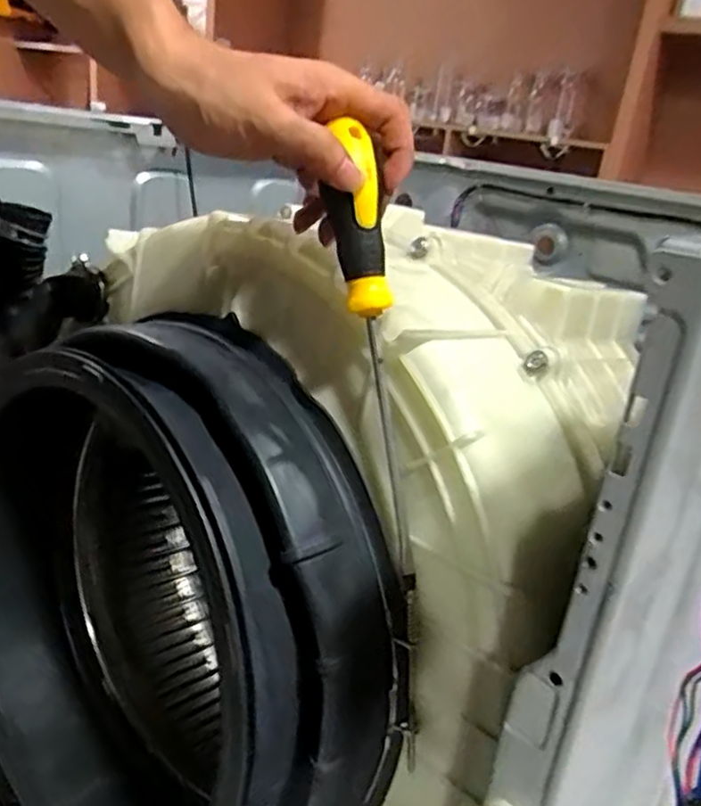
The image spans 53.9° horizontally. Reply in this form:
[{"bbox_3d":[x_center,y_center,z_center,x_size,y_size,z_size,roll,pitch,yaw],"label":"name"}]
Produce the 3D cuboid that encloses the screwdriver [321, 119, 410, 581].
[{"bbox_3d":[0.011,-0.028,0.370,0.023,0.230,0.026,-13,7,-39],"label":"screwdriver"}]

